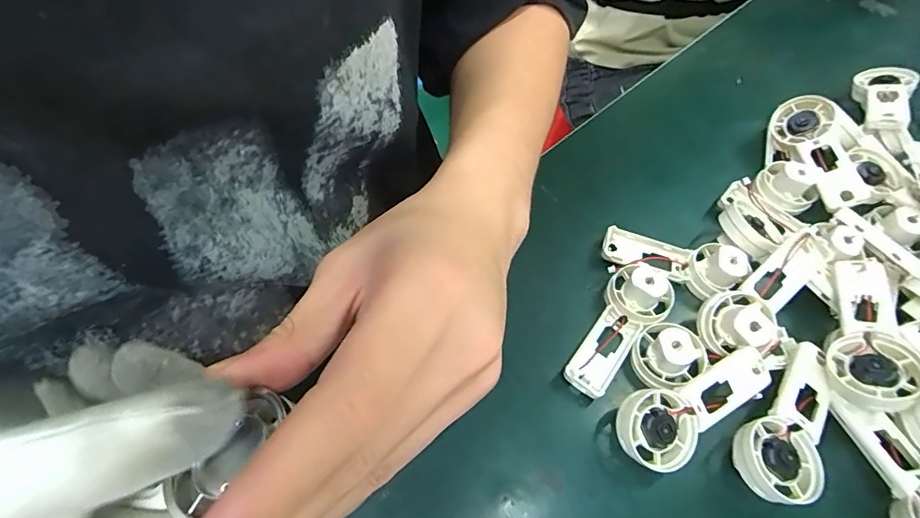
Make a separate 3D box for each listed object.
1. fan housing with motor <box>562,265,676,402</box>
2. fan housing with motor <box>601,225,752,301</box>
[{"bbox_3d":[0.091,0.040,0.277,0.037,0.024,0.083,40,67,20],"label":"fan housing with motor"},{"bbox_3d":[0.136,0.000,0.300,0.085,0.024,0.035,17,62,9],"label":"fan housing with motor"}]

